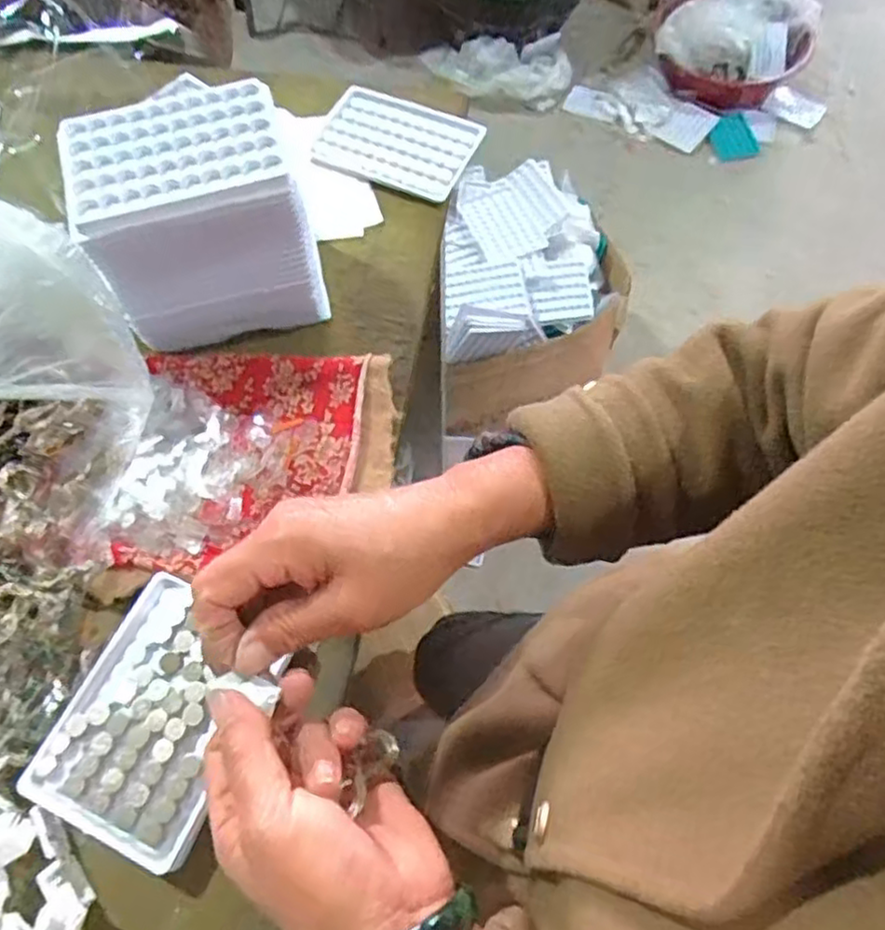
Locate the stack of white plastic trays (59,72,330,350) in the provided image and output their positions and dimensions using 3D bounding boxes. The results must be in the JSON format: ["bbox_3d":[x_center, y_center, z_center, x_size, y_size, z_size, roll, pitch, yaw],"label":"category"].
[{"bbox_3d":[-0.157,-0.156,0.455,0.128,0.136,0.084,-14,66,-7],"label":"stack of white plastic trays"}]

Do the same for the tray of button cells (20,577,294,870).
[{"bbox_3d":[-0.154,0.136,0.377,0.097,0.024,0.126,22,67,10],"label":"tray of button cells"}]

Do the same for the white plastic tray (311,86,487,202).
[{"bbox_3d":[-0.040,-0.273,0.579,0.126,0.013,0.091,20,66,9],"label":"white plastic tray"}]

